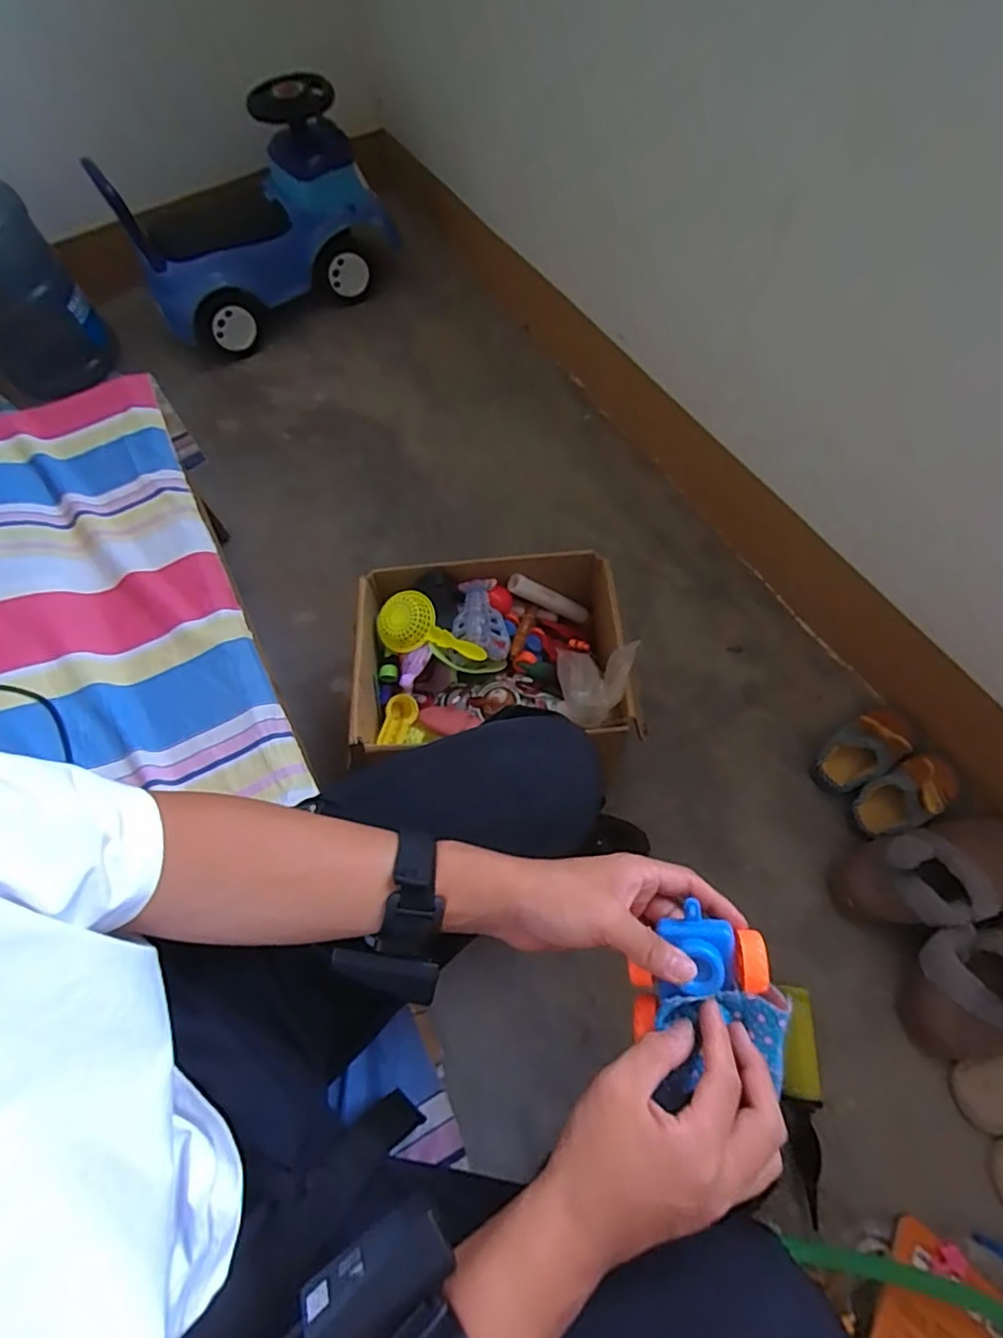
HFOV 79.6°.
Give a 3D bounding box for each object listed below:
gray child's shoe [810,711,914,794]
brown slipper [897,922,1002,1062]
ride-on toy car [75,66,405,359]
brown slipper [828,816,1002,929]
[{"bbox_3d":[0.541,0.115,0.892,0.159,0.070,0.080,-36,66,-13],"label":"gray child's shoe"},{"bbox_3d":[0.641,0.375,0.740,0.285,0.084,0.139,-17,63,-5],"label":"brown slipper"},{"bbox_3d":[-0.582,-1.035,1.409,0.552,0.390,0.304,-40,67,-15],"label":"ride-on toy car"},{"bbox_3d":[0.588,0.274,0.806,0.267,0.079,0.121,-12,63,-2],"label":"brown slipper"}]

